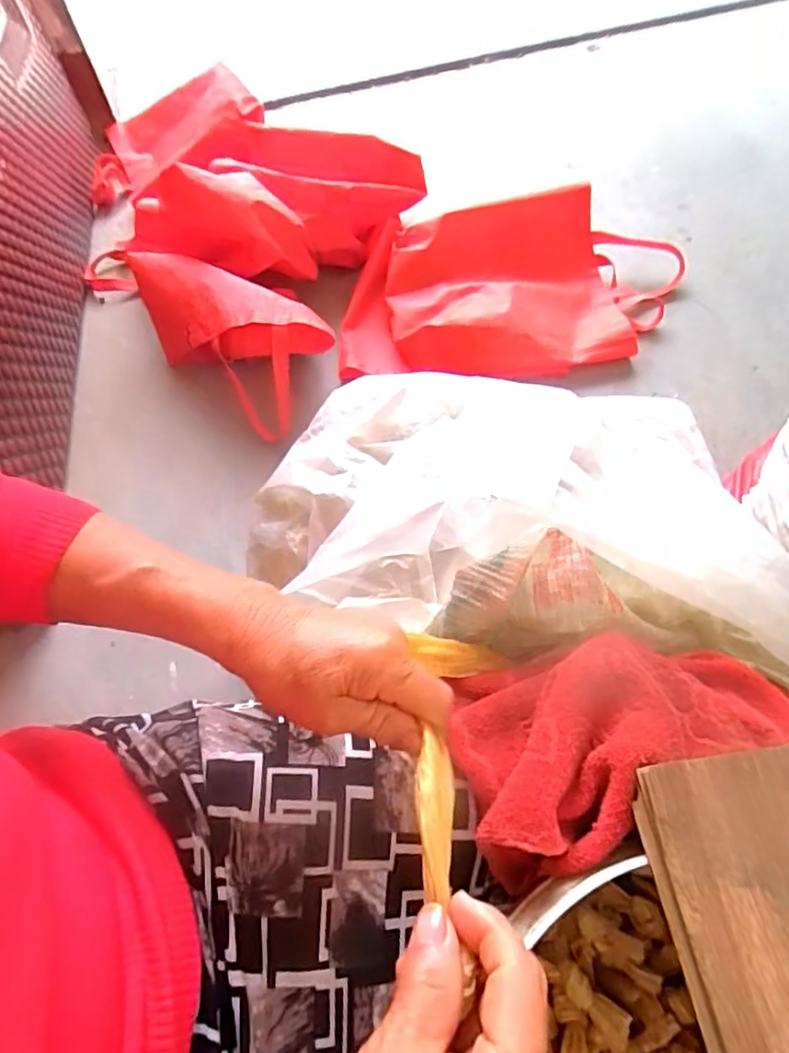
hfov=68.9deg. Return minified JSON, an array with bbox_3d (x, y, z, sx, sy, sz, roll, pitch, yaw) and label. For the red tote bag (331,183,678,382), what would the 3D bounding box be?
[{"bbox_3d":[0.207,-0.397,0.981,0.597,0.127,0.330,-4,59,1],"label":"red tote bag"}]

